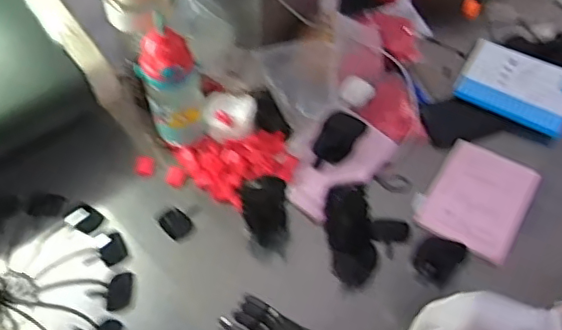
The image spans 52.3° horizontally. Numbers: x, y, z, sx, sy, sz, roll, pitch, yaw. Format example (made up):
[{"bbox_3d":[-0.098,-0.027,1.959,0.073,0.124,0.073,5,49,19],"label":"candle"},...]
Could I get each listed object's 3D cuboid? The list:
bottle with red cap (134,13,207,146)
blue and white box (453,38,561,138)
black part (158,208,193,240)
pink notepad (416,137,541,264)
[{"bbox_3d":[-0.156,-0.111,0.825,0.081,0.191,0.069,-4,55,-3],"label":"bottle with red cap"},{"bbox_3d":[0.393,-0.127,0.950,0.172,0.019,0.128,27,71,15],"label":"blue and white box"},{"bbox_3d":[-0.152,0.084,0.824,0.045,0.013,0.039,37,63,23],"label":"black part"},{"bbox_3d":[0.289,0.046,0.835,0.131,0.013,0.182,27,59,17],"label":"pink notepad"}]

